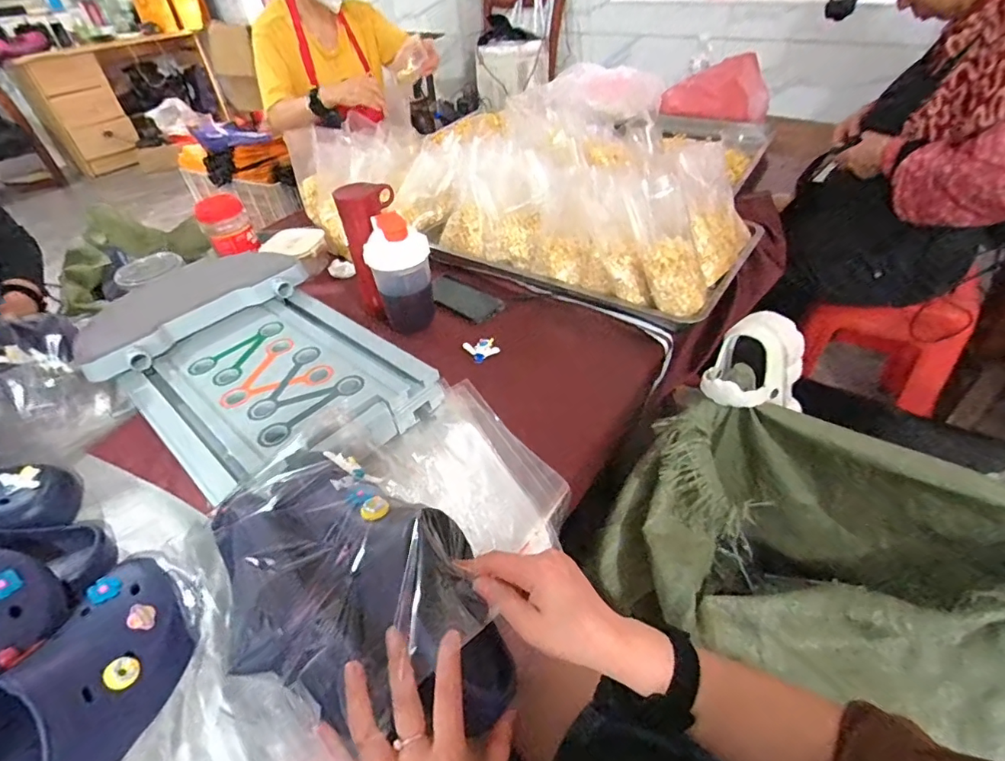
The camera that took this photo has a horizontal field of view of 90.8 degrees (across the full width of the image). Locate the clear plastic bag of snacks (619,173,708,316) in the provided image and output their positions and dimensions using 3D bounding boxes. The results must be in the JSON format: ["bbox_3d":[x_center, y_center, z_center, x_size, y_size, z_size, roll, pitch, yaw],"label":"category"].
[{"bbox_3d":[0.250,-0.210,0.755,0.094,0.046,0.229,-15,86,-11],"label":"clear plastic bag of snacks"}]

